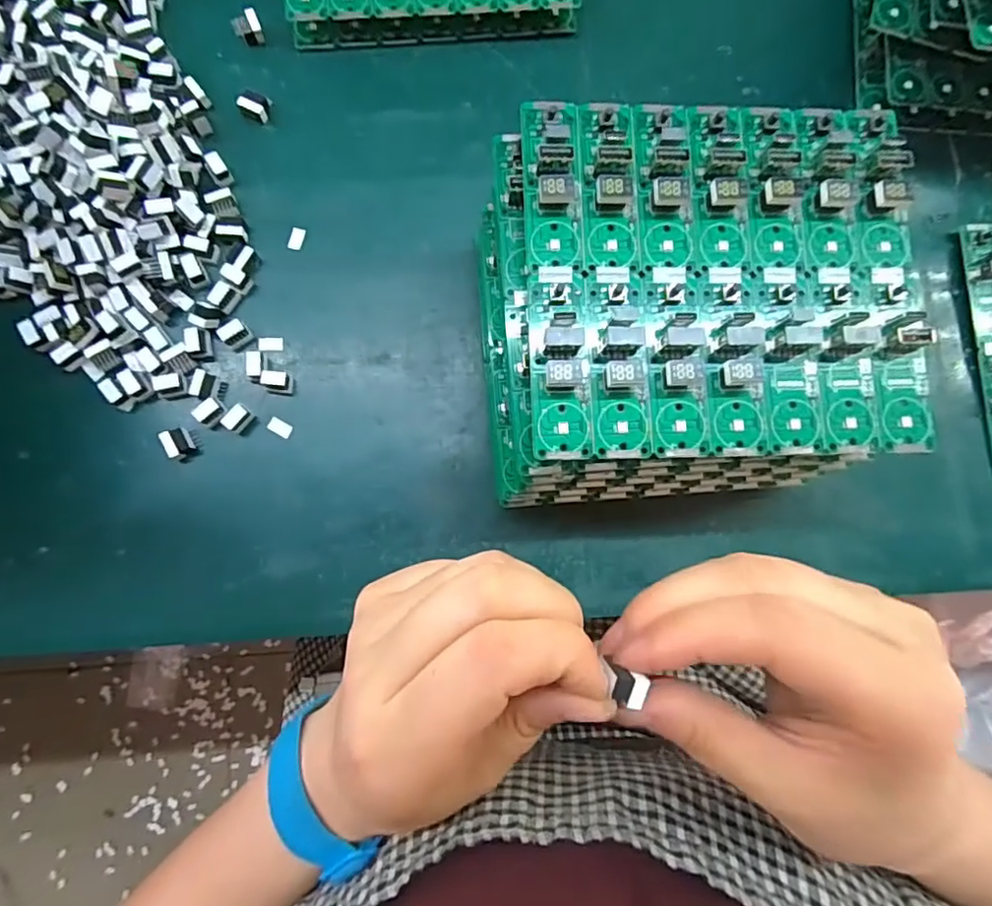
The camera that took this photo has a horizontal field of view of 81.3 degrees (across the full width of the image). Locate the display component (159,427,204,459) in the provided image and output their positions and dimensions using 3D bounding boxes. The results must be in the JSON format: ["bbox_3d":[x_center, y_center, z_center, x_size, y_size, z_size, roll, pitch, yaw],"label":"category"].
[{"bbox_3d":[-0.148,-0.005,0.271,0.014,0.009,0.012,-19,89,-5],"label":"display component"}]

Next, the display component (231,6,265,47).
[{"bbox_3d":[-0.127,-0.218,0.297,0.013,0.012,0.011,-24,89,-5],"label":"display component"}]

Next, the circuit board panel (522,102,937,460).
[{"bbox_3d":[0.087,-0.067,0.214,0.146,0.016,0.133,-1,84,-5],"label":"circuit board panel"}]

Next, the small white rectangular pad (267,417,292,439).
[{"bbox_3d":[-0.105,-0.012,0.281,0.012,0.004,0.007,31,86,-2],"label":"small white rectangular pad"}]

